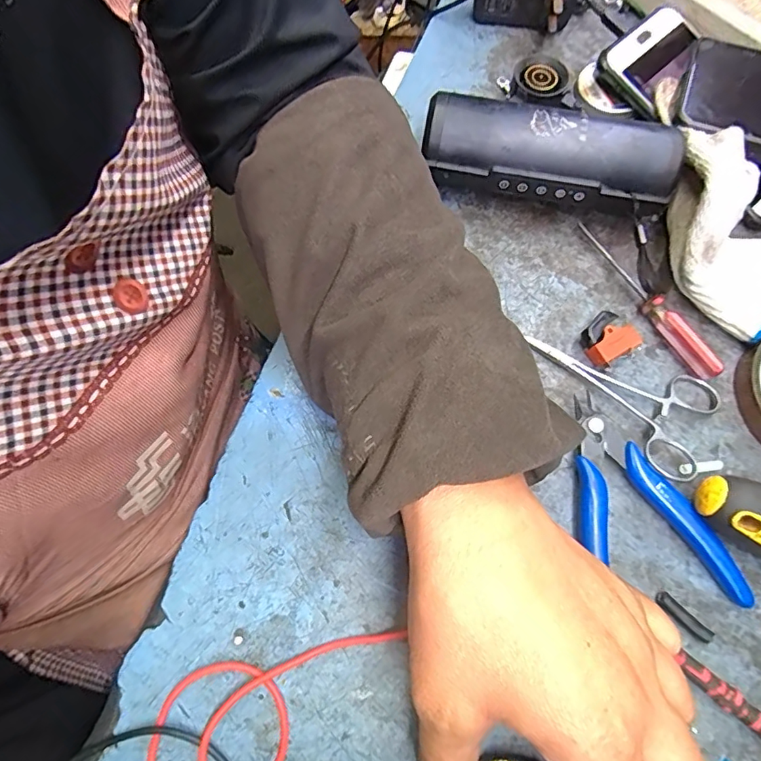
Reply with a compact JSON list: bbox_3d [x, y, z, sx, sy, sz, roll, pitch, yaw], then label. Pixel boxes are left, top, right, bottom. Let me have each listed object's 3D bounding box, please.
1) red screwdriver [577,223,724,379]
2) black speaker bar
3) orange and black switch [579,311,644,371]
[{"bbox_3d":[0.161,-0.051,0.300,0.011,0.014,0.119,-28,74,-10],"label":"red screwdriver"},{"bbox_3d":[0.100,-0.136,0.307,0.148,0.054,0.052,8,71,2],"label":"black speaker bar"},{"bbox_3d":[0.133,-0.024,0.288,0.027,0.016,0.027,-34,75,-12],"label":"orange and black switch"}]

